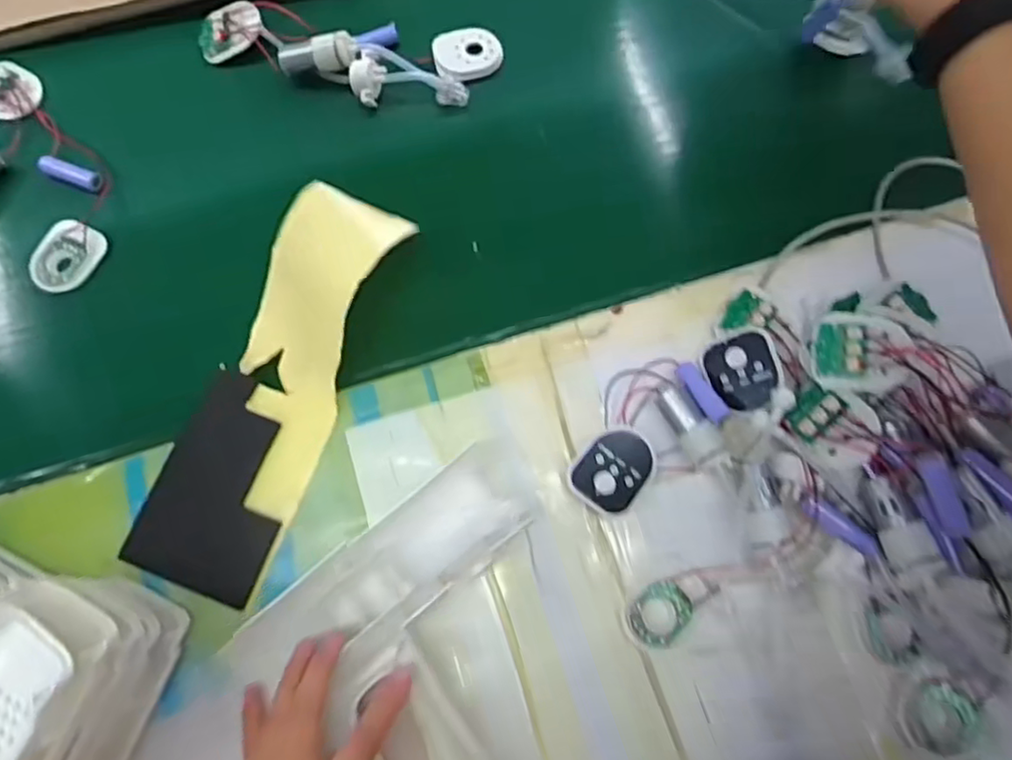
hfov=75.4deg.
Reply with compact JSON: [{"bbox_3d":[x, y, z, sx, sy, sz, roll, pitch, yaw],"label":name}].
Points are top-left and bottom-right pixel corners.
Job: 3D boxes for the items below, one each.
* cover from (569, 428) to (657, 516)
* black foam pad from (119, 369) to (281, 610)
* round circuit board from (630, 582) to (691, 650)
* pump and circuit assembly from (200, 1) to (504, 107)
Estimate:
[{"bbox_3d":[0.071,0.059,0.431,0.043,0.015,0.053,39,78,12],"label":"cover"},{"bbox_3d":[-0.187,0.068,0.438,0.086,0.011,0.138,18,75,7],"label":"black foam pad"},{"bbox_3d":[0.098,0.148,0.413,0.031,0.006,0.040,36,78,11],"label":"round circuit board"},{"bbox_3d":[-0.134,-0.274,0.548,0.251,0.031,0.082,4,72,3],"label":"pump and circuit assembly"}]

